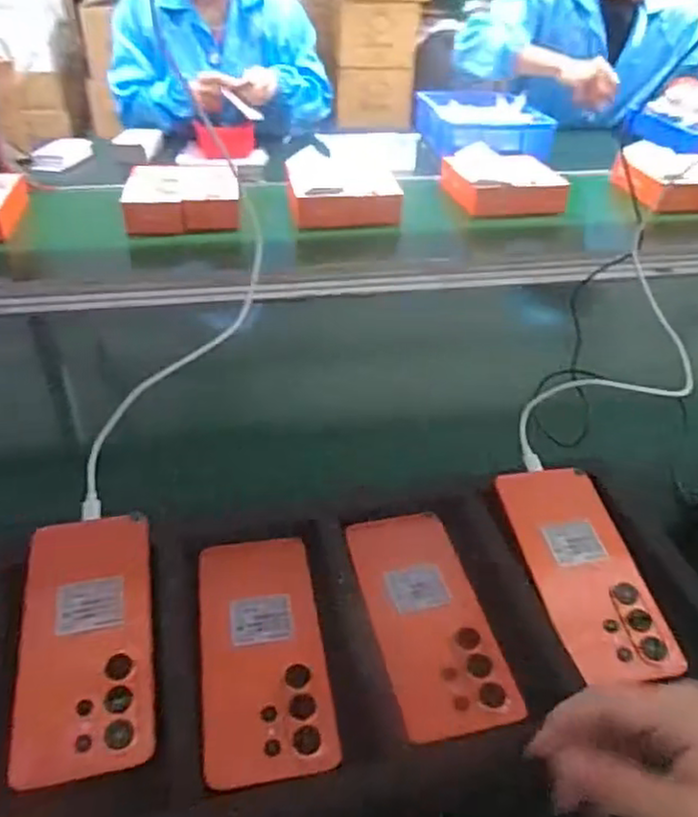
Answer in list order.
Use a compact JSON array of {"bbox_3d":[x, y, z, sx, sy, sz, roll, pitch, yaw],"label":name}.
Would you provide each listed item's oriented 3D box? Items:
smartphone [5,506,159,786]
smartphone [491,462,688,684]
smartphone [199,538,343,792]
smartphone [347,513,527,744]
[{"bbox_3d":[-0.165,0.141,0.425,0.078,0.006,0.167,-4,46,-16],"label":"smartphone"},{"bbox_3d":[0.167,0.112,0.482,0.075,0.007,0.164,-5,48,-8],"label":"smartphone"},{"bbox_3d":[-0.056,0.153,0.436,0.076,0.013,0.163,-5,38,-10],"label":"smartphone"},{"bbox_3d":[0.053,0.138,0.456,0.076,0.009,0.160,-6,43,-14],"label":"smartphone"}]

